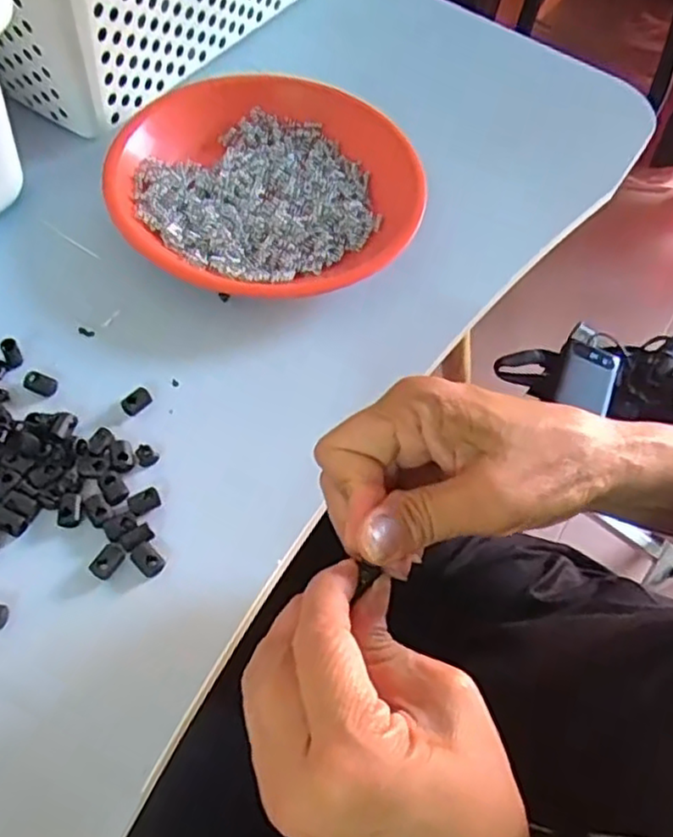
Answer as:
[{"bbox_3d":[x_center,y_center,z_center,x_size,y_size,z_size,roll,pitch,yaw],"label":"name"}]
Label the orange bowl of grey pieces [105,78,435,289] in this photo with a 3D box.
[{"bbox_3d":[-0.045,-0.154,0.438,0.193,0.025,0.174,-8,61,-11],"label":"orange bowl of grey pieces"}]

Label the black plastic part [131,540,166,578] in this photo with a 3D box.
[{"bbox_3d":[-0.088,0.065,0.314,0.015,0.004,0.011,42,64,17],"label":"black plastic part"}]

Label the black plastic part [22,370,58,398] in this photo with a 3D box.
[{"bbox_3d":[-0.157,-0.019,0.357,0.017,0.004,0.011,20,60,5],"label":"black plastic part"}]

